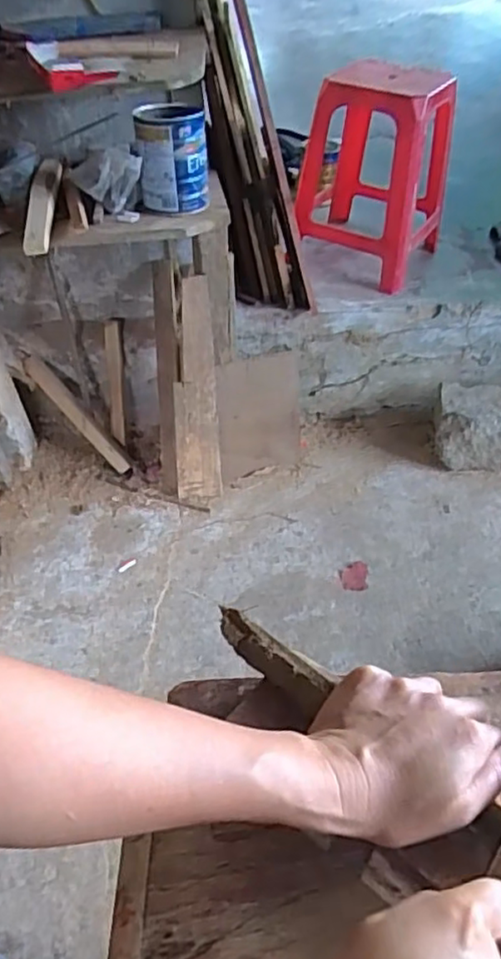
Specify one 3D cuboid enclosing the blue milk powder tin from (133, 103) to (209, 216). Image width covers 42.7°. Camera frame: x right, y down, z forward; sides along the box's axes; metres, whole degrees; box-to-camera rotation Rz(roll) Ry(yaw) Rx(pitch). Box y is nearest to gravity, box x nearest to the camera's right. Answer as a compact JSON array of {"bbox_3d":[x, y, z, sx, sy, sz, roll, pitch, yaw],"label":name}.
[{"bbox_3d":[-0.144,-0.599,1.201,0.127,0.157,0.133,-2,47,2],"label":"blue milk powder tin"}]

